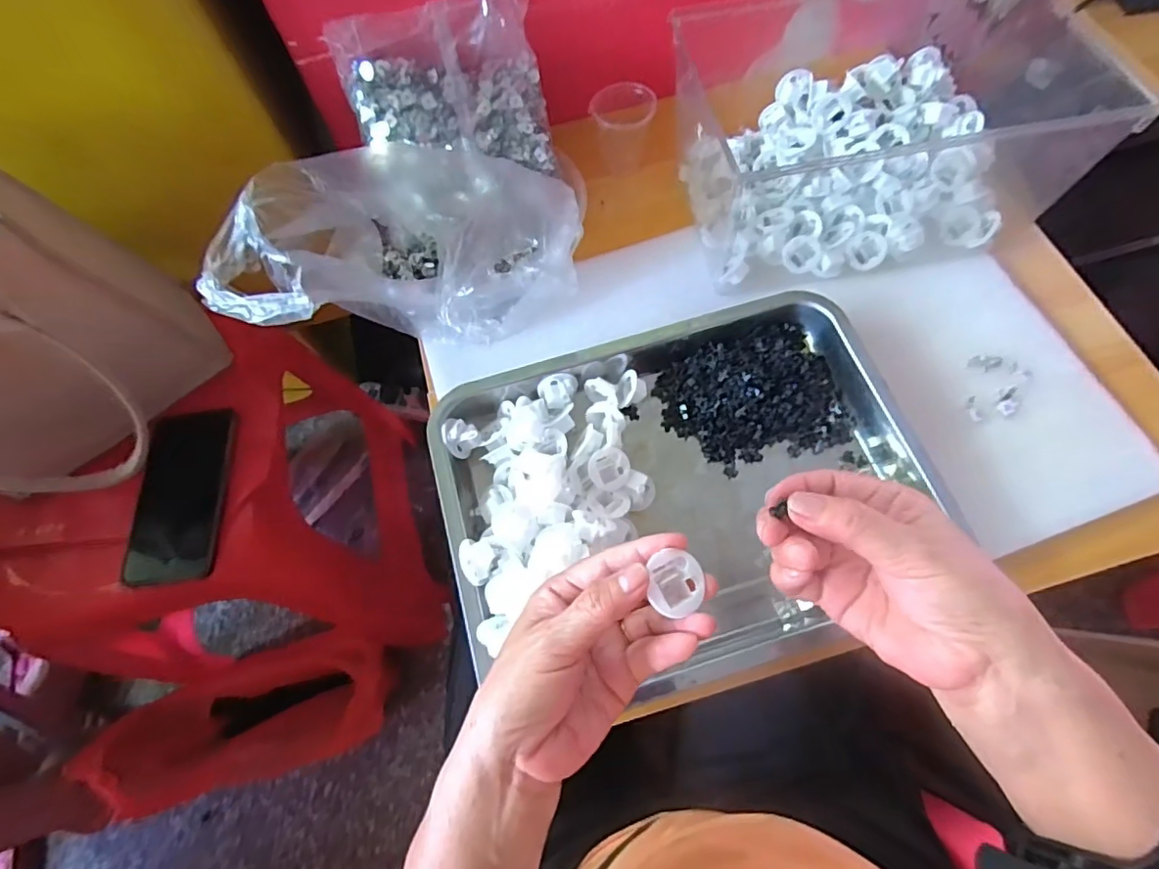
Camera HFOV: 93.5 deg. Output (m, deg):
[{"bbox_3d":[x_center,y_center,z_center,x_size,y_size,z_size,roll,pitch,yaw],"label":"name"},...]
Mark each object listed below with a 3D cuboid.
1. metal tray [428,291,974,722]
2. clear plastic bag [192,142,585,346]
[{"bbox_3d":[0.077,0.026,0.452,0.370,0.050,0.287,-16,67,-5],"label":"metal tray"},{"bbox_3d":[-0.143,-0.175,0.471,0.277,0.126,0.216,3,67,3],"label":"clear plastic bag"}]

